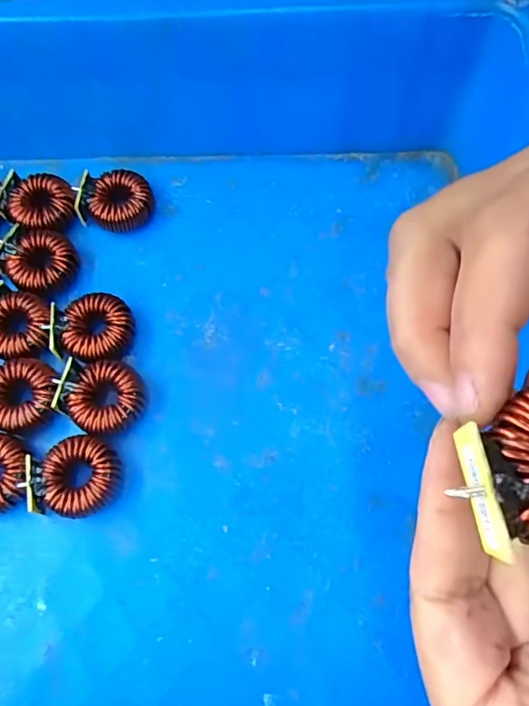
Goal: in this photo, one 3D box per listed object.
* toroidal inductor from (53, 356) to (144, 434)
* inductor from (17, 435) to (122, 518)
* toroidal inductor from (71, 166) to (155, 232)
[{"bbox_3d":[-0.081,0.021,0.248,0.039,0.019,0.035,21,71,9],"label":"toroidal inductor"},{"bbox_3d":[-0.087,0.058,0.234,0.042,0.019,0.036,5,69,3],"label":"inductor"},{"bbox_3d":[-0.085,-0.087,0.287,0.040,0.021,0.034,3,69,2],"label":"toroidal inductor"}]

